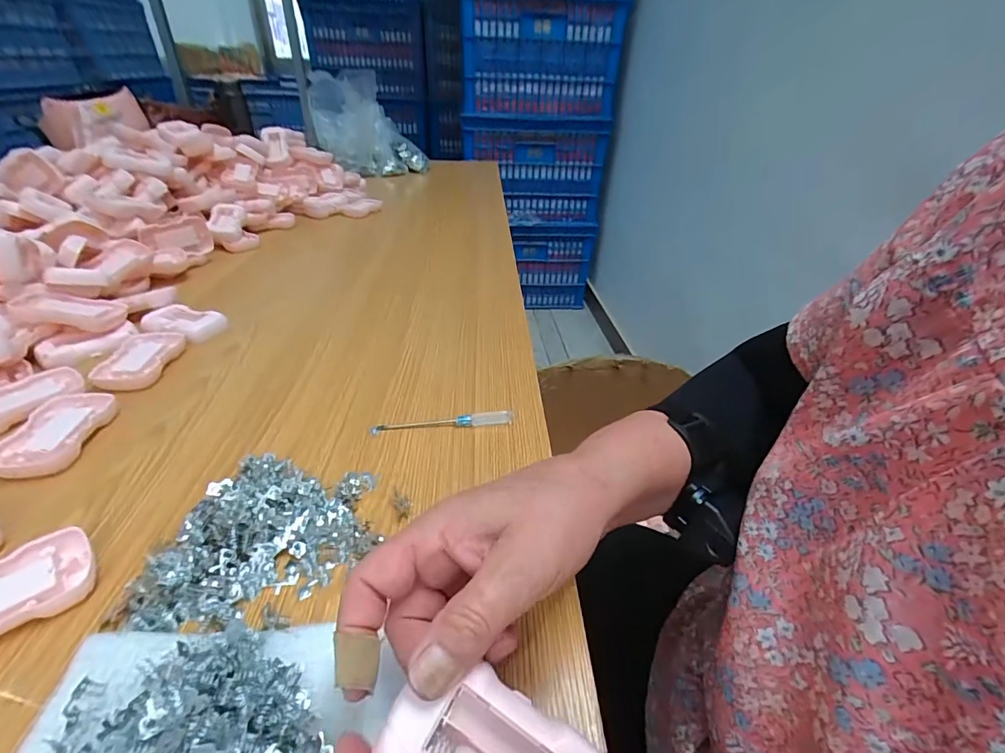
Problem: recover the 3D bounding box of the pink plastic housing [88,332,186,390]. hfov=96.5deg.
[{"bbox_3d":[-0.371,-0.017,0.461,0.058,0.016,0.089,1,35,-2],"label":"pink plastic housing"}]

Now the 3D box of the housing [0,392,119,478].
[{"bbox_3d":[-0.367,0.046,0.371,0.057,0.015,0.085,-4,35,-9],"label":"housing"}]

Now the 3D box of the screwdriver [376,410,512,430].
[{"bbox_3d":[-0.051,0.041,0.405,0.119,0.009,0.006,-1,35,-6],"label":"screwdriver"}]

